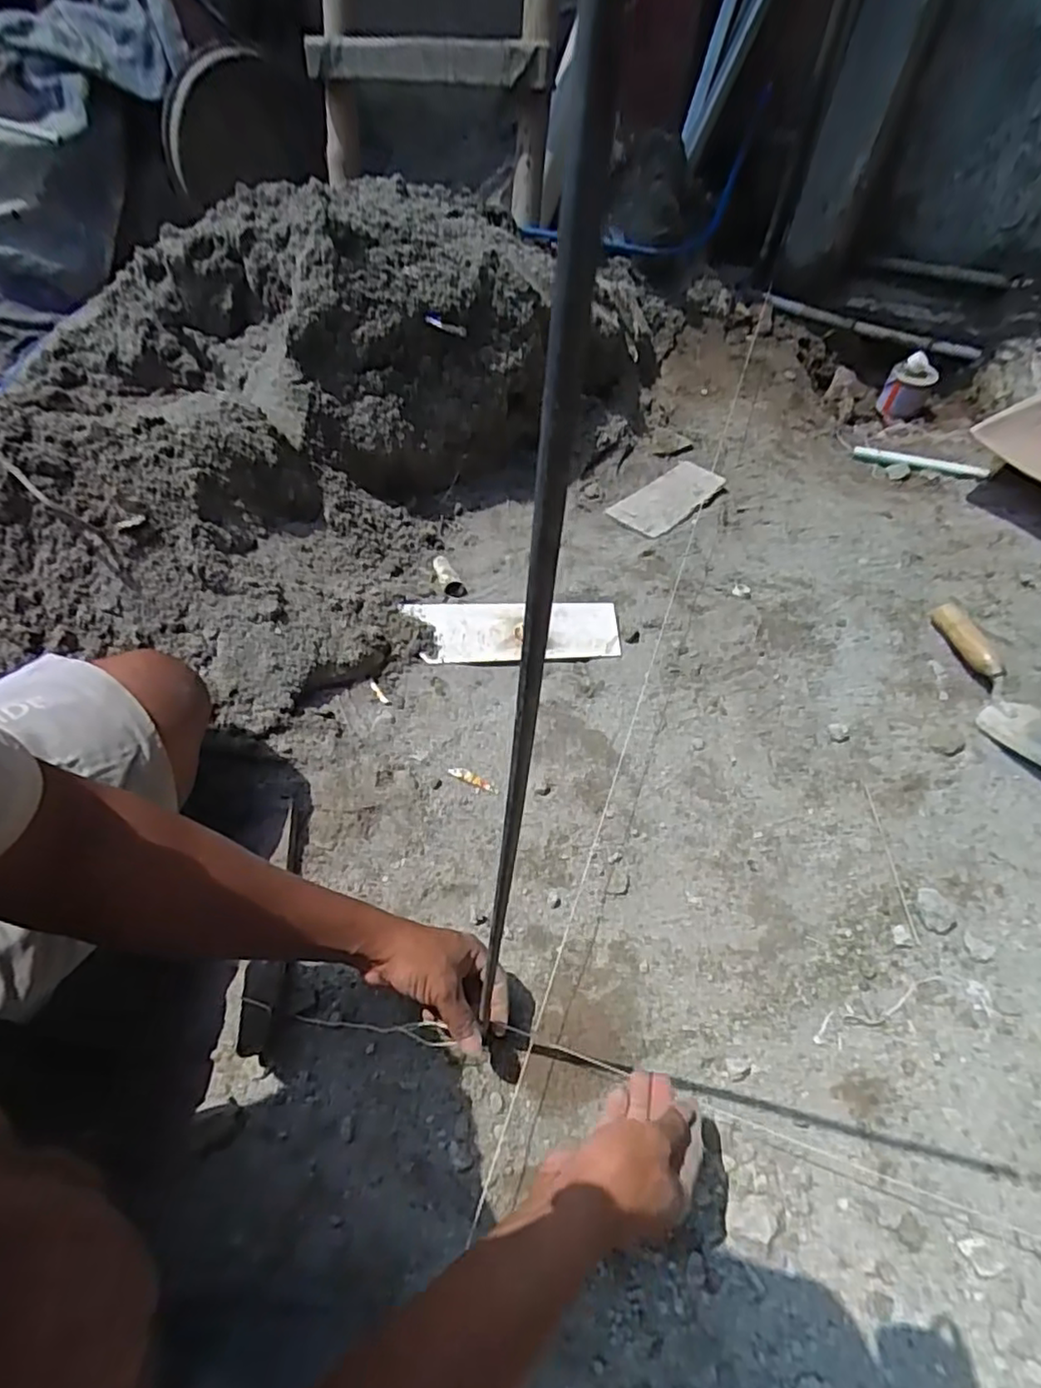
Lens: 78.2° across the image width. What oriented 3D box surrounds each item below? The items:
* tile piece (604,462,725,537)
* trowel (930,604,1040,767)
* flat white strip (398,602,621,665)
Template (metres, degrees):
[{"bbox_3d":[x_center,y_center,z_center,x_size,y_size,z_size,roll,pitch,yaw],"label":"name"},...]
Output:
[{"bbox_3d":[0.266,-0.347,1.125,0.226,0.017,0.106,-36,59,-26],"label":"tile piece"},{"bbox_3d":[0.617,0.003,0.818,0.094,0.039,0.302,-14,52,-12],"label":"trowel"},{"bbox_3d":[-0.007,-0.089,0.885,0.287,0.013,0.097,-1,62,-8],"label":"flat white strip"}]

